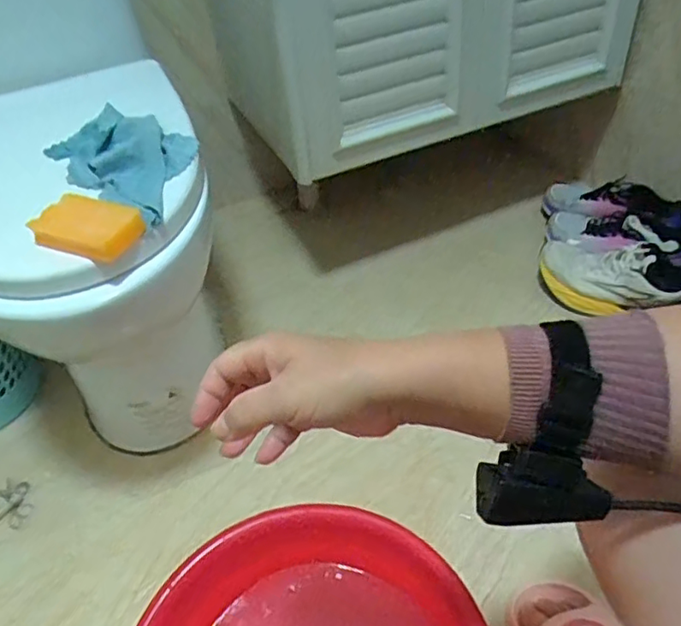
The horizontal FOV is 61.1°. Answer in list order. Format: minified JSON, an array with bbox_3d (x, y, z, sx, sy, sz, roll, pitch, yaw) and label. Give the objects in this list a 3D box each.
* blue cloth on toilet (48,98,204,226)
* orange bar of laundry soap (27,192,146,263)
[{"bbox_3d":[-0.250,-0.192,0.701,0.237,0.034,0.148,28,53,33],"label":"blue cloth on toilet"},{"bbox_3d":[-0.267,-0.090,0.602,0.106,0.031,0.064,11,46,19],"label":"orange bar of laundry soap"}]

